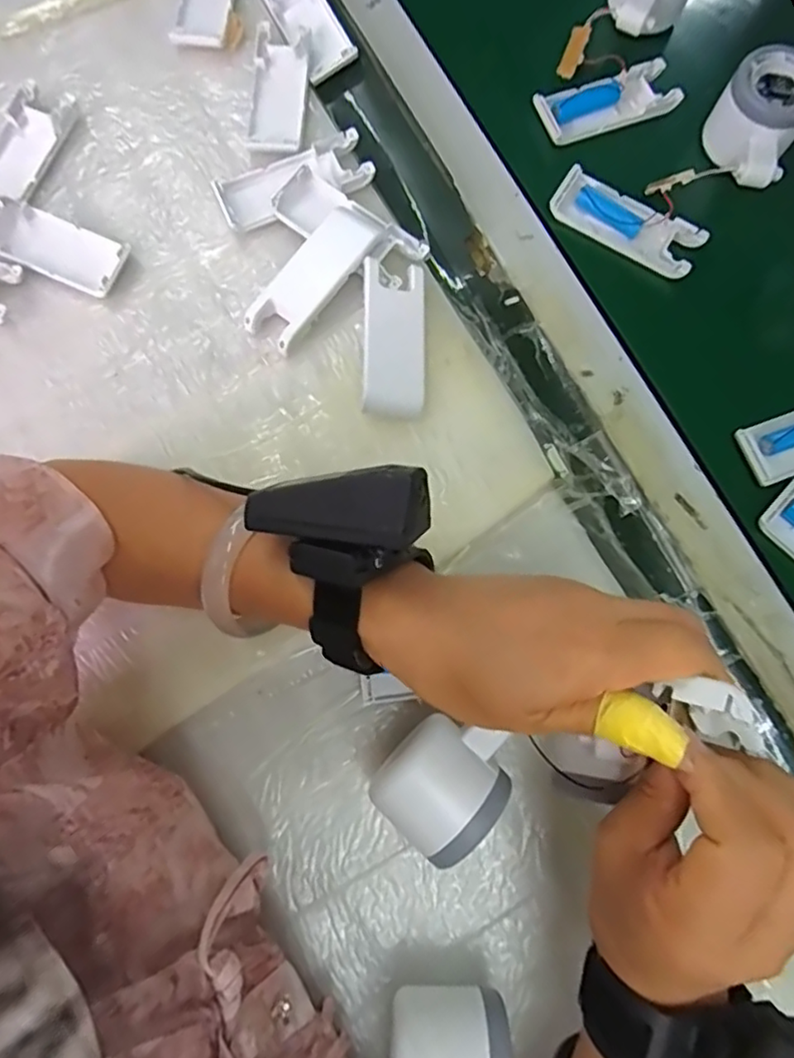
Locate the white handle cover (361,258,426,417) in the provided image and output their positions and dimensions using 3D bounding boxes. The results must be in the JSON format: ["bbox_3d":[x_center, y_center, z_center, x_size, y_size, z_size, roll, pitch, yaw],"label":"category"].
[{"bbox_3d":[-0.002,-0.119,0.381,0.039,0.024,0.099,0,78,-1],"label":"white handle cover"}]

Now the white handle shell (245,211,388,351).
[{"bbox_3d":[-0.053,-0.164,0.395,0.039,0.017,0.103,41,80,7],"label":"white handle shell"}]

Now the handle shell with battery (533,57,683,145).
[{"bbox_3d":[0.154,-0.315,0.451,0.104,0.015,0.040,-21,79,-6],"label":"handle shell with battery"}]

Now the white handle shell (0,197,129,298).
[{"bbox_3d":[-0.236,-0.189,0.403,0.112,0.014,0.039,21,78,3],"label":"white handle shell"}]

